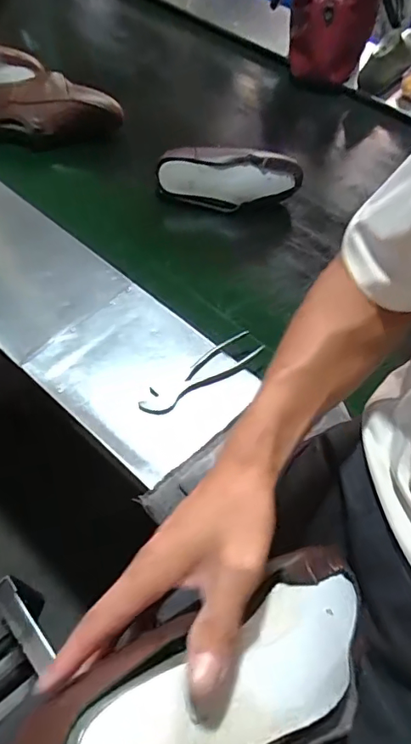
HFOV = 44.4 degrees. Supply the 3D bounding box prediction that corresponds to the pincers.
[{"bbox_3d":[-0.004,0.004,0.712,0.195,0.016,0.047,-32,64,-21],"label":"pincers"}]

